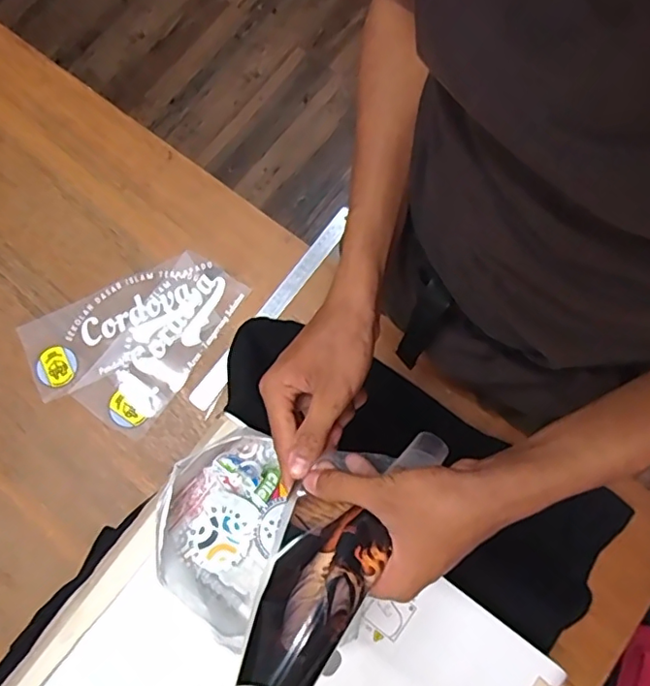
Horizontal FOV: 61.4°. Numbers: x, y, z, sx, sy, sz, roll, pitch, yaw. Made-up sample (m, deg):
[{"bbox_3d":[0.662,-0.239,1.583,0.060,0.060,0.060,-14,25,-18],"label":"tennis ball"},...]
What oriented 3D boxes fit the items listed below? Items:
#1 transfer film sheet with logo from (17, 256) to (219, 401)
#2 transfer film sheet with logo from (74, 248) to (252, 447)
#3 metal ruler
[{"bbox_3d":[-0.274,-0.025,0.720,0.235,0.007,0.106,-26,81,-6],"label":"transfer film sheet with logo"},{"bbox_3d":[-0.213,-0.001,0.717,0.106,0.004,0.240,35,80,5],"label":"transfer film sheet with logo"},{"bbox_3d":[-0.068,-0.048,0.730,0.027,0.008,0.324,38,80,-1],"label":"metal ruler"}]

